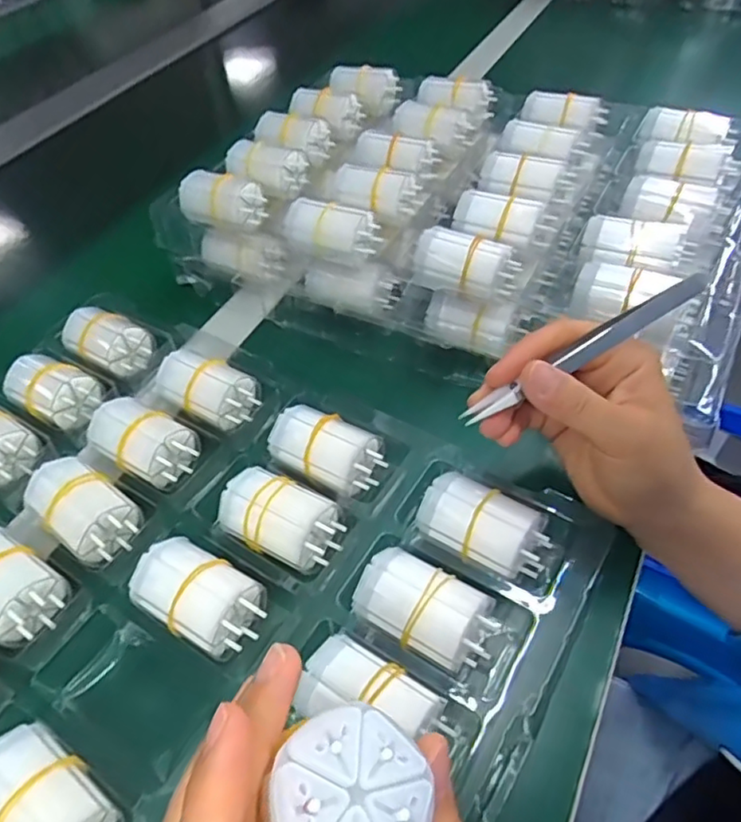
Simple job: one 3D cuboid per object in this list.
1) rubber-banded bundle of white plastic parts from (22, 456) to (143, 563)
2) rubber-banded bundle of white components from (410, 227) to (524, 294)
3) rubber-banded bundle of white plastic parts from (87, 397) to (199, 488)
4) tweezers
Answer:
[{"bbox_3d":[-0.160,0.055,0.338,0.060,0.034,0.039,28,59,26],"label":"rubber-banded bundle of white plastic parts"},{"bbox_3d":[0.059,-0.094,0.379,0.060,0.025,0.029,21,56,22],"label":"rubber-banded bundle of white components"},{"bbox_3d":[-0.136,0.017,0.363,0.060,0.026,0.040,25,57,24],"label":"rubber-banded bundle of white plastic parts"},{"bbox_3d":[0.099,-0.028,0.277,0.128,0.012,0.009,-31,52,-1],"label":"tweezers"}]

